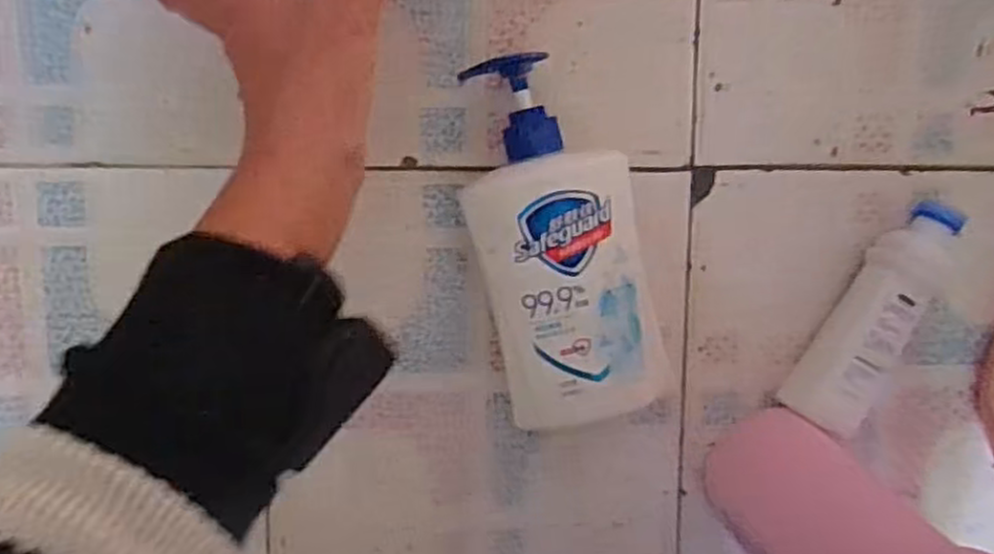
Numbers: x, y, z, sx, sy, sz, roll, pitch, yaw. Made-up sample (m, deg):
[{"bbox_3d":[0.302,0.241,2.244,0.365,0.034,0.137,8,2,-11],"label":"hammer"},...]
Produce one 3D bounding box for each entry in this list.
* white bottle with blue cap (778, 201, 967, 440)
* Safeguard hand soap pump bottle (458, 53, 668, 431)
[{"bbox_3d":[0.219,0.023,0.440,0.039,0.039,0.139,30,95,-8],"label":"white bottle with blue cap"},{"bbox_3d":[0.031,-0.020,0.414,0.085,0.053,0.192,-13,99,-2],"label":"Safeguard hand soap pump bottle"}]

